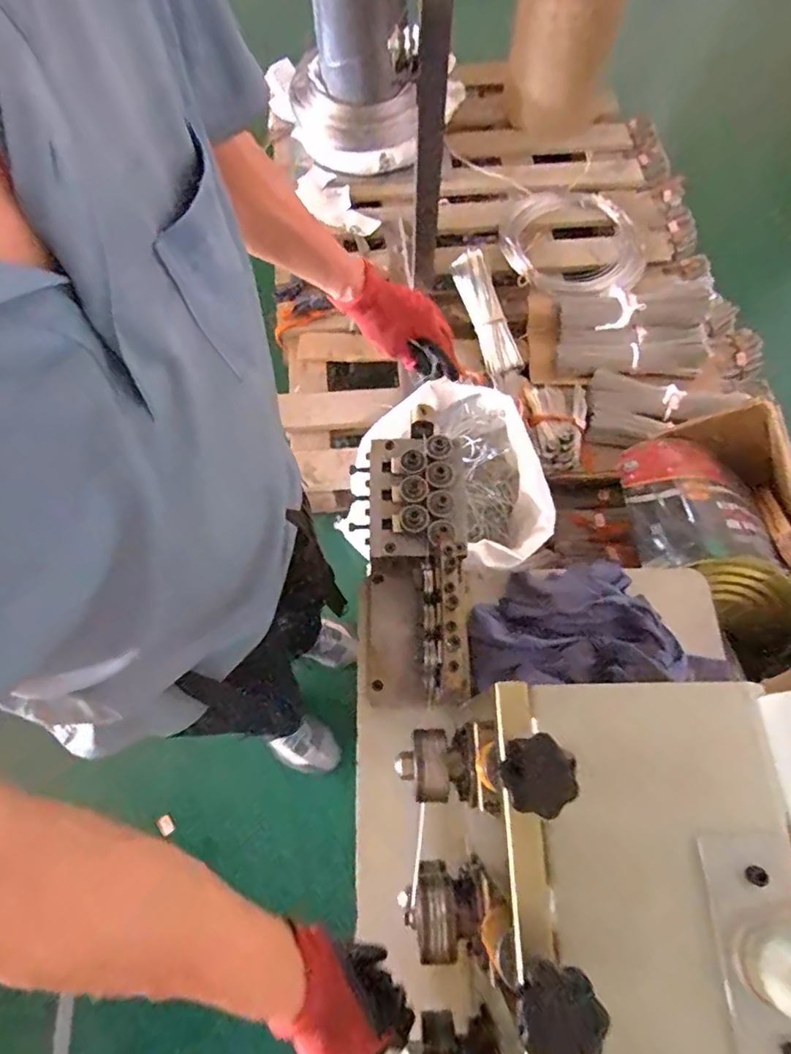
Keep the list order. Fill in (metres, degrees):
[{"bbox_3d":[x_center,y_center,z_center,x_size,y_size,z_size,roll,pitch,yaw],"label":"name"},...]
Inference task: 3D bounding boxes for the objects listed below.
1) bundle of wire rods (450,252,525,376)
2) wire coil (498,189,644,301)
[{"bbox_3d":[0.215,-0.521,1.344,0.086,0.036,0.315,-18,83,-6],"label":"bundle of wire rods"},{"bbox_3d":[0.475,-0.776,1.479,0.386,0.065,0.410,0,69,0],"label":"wire coil"}]

